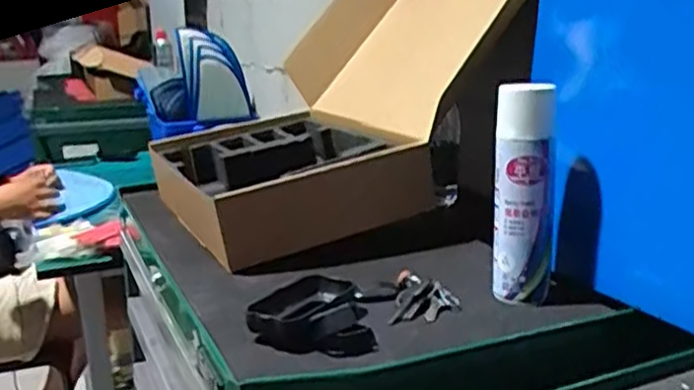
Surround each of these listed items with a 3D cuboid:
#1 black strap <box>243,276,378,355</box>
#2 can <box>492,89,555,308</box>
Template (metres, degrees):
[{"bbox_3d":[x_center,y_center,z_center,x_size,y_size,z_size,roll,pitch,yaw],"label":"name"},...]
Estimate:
[{"bbox_3d":[-0.031,0.095,0.581,0.096,0.033,0.110,-1,14,-6],"label":"black strap"},{"bbox_3d":[0.161,0.001,0.631,0.052,0.195,0.055,4,14,16],"label":"can"}]

